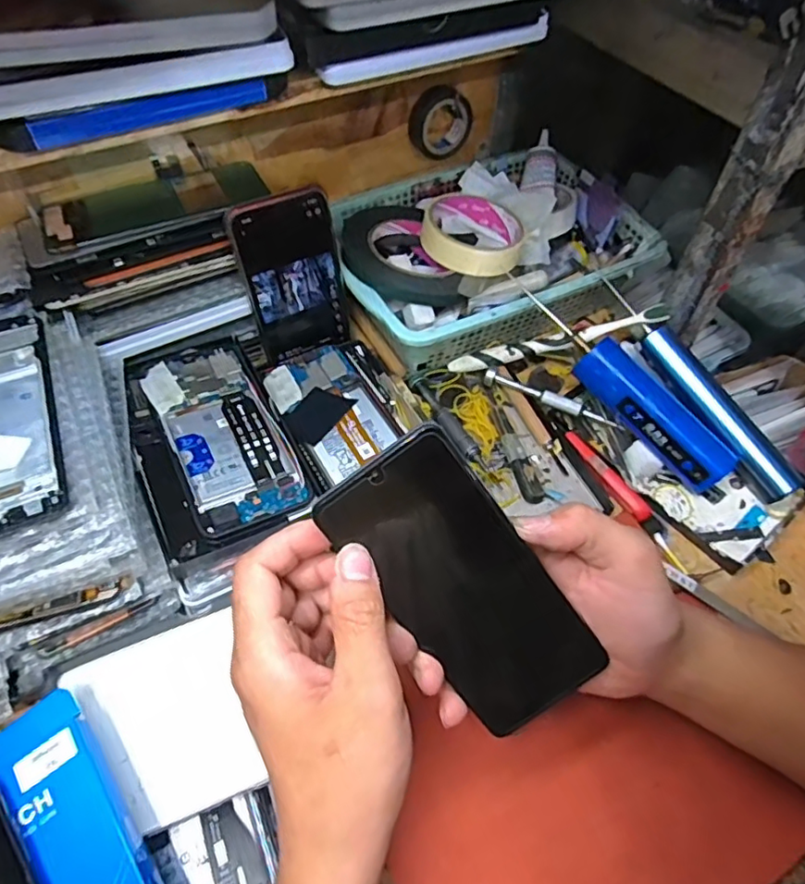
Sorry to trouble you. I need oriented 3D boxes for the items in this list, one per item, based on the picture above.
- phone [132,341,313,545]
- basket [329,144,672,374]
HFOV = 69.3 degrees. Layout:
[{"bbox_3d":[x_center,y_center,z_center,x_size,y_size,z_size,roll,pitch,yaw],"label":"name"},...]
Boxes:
[{"bbox_3d":[-0.128,-0.010,0.415,0.079,0.007,0.165,-21,61,-24],"label":"phone"},{"bbox_3d":[0.078,-0.174,0.536,0.276,0.070,0.197,-20,57,-14],"label":"basket"}]

